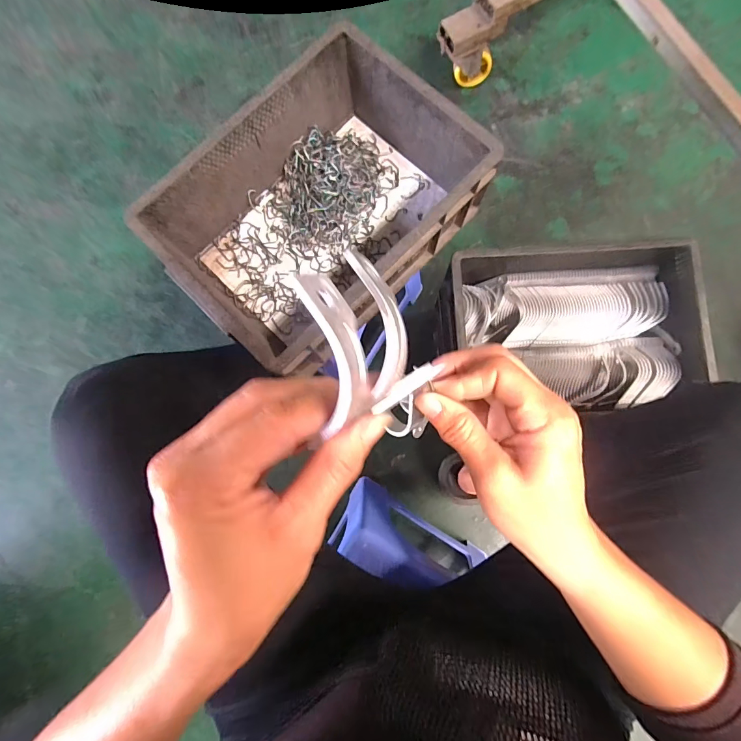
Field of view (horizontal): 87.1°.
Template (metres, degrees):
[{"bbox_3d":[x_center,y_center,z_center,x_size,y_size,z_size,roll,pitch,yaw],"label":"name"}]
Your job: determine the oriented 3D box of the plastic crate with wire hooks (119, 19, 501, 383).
[{"bbox_3d":[-0.060,-0.185,0.467,0.247,0.121,0.337,42,86,8],"label":"plastic crate with wire hooks"}]

